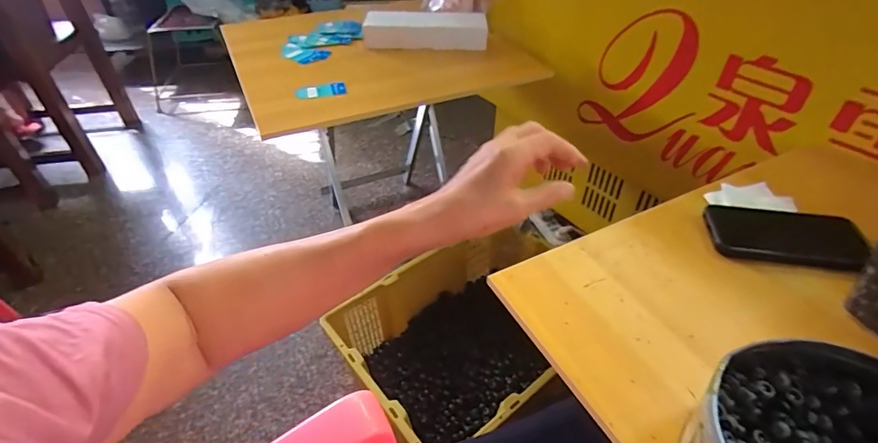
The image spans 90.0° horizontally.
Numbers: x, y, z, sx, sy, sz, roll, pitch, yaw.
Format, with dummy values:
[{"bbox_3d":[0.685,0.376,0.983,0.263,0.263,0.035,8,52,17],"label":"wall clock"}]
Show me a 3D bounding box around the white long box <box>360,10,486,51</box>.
[{"bbox_3d":[-0.033,-0.447,1.023,0.280,0.051,0.112,-1,42,1],"label":"white long box"}]

